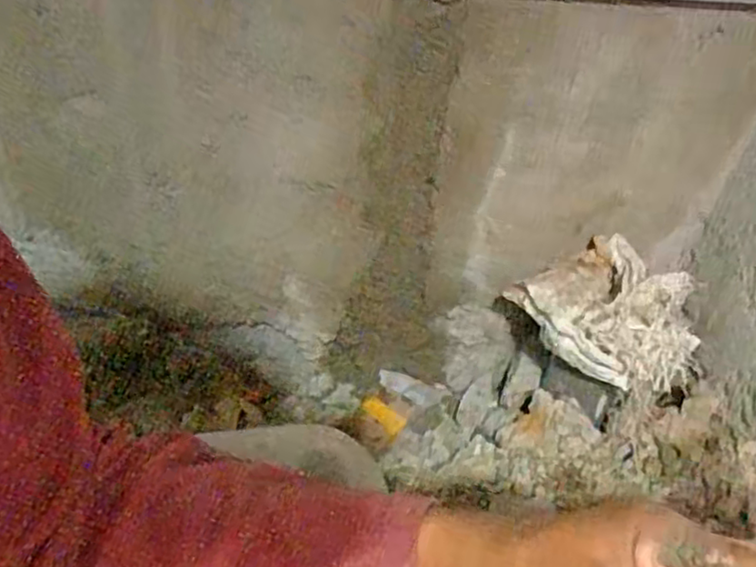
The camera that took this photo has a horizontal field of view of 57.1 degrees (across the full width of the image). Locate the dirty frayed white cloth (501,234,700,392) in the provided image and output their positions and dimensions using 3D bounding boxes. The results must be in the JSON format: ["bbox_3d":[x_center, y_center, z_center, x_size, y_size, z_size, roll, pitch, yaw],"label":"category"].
[{"bbox_3d":[0.269,0.022,0.799,0.195,0.070,0.162,34,50,24],"label":"dirty frayed white cloth"}]

